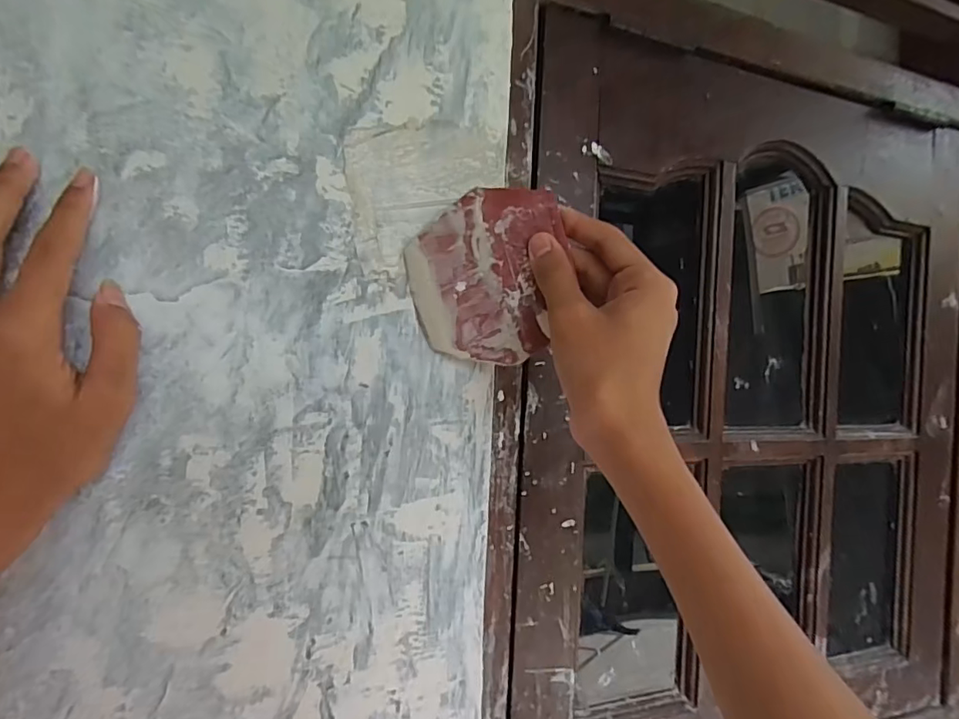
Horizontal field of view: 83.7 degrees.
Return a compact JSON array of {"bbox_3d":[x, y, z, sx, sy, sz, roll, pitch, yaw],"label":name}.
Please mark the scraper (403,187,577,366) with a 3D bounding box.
[{"bbox_3d":[0.001,-0.049,0.316,0.087,0.095,0.011,2,1,11],"label":"scraper"}]

